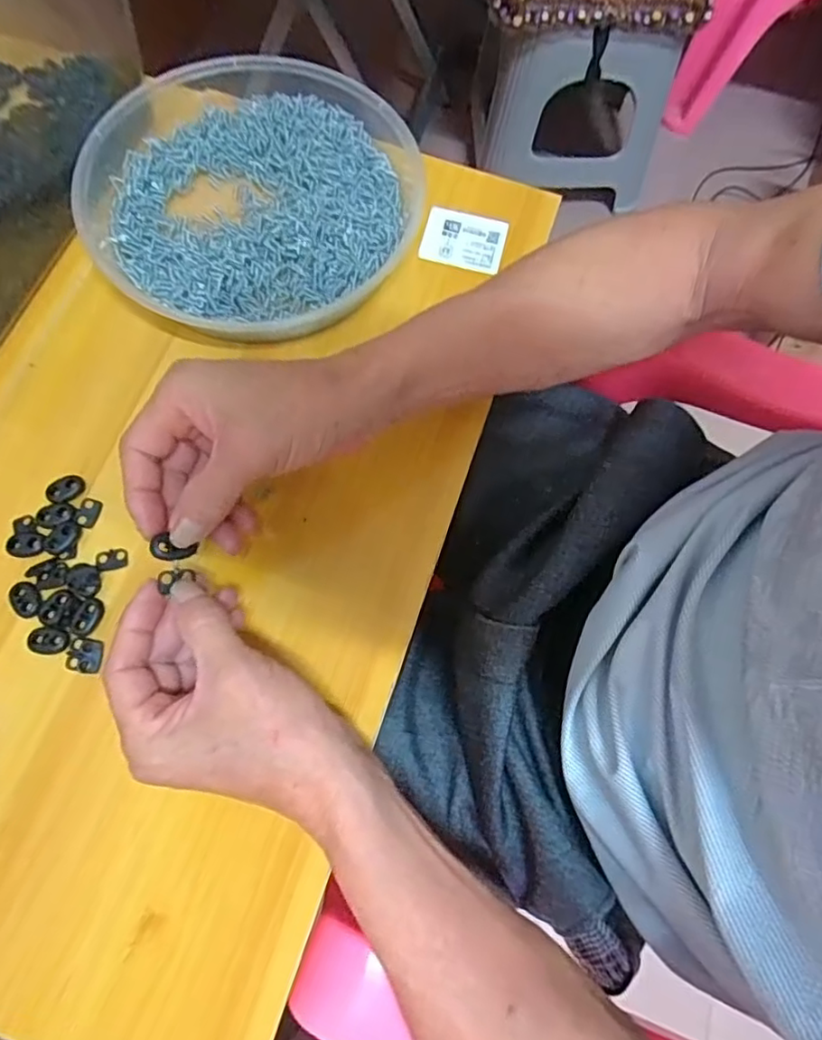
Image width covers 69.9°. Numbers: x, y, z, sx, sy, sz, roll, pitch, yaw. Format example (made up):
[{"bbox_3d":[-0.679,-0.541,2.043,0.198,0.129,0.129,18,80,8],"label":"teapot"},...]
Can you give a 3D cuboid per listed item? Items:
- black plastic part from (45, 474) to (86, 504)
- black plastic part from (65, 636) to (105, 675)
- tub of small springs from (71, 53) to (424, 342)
[{"bbox_3d":[-0.212,-0.019,0.359,0.022,0.004,0.016,-21,74,-9],"label":"black plastic part"},{"bbox_3d":[-0.184,0.077,0.332,0.019,0.004,0.018,12,72,1],"label":"black plastic part"},{"bbox_3d":[-0.120,-0.225,0.410,0.222,0.038,0.219,1,72,-2],"label":"tub of small springs"}]

